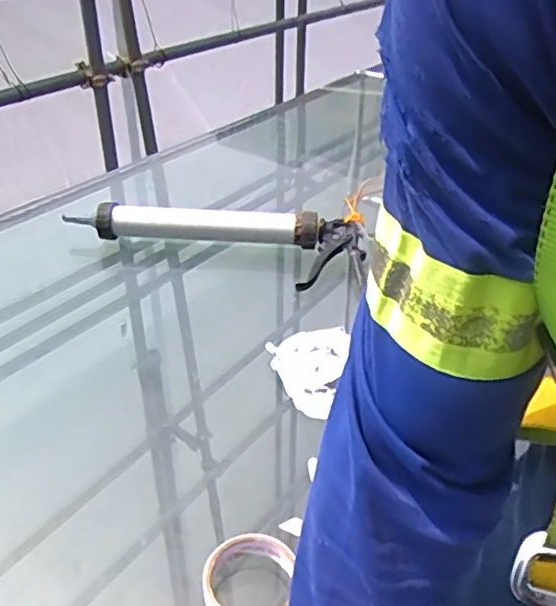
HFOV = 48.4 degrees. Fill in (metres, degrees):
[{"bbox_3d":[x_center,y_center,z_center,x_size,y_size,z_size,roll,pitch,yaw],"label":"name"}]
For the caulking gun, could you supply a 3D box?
[{"bbox_3d":[-0.115,-0.101,1.029,0.505,0.073,0.138,2,33,4],"label":"caulking gun"}]

